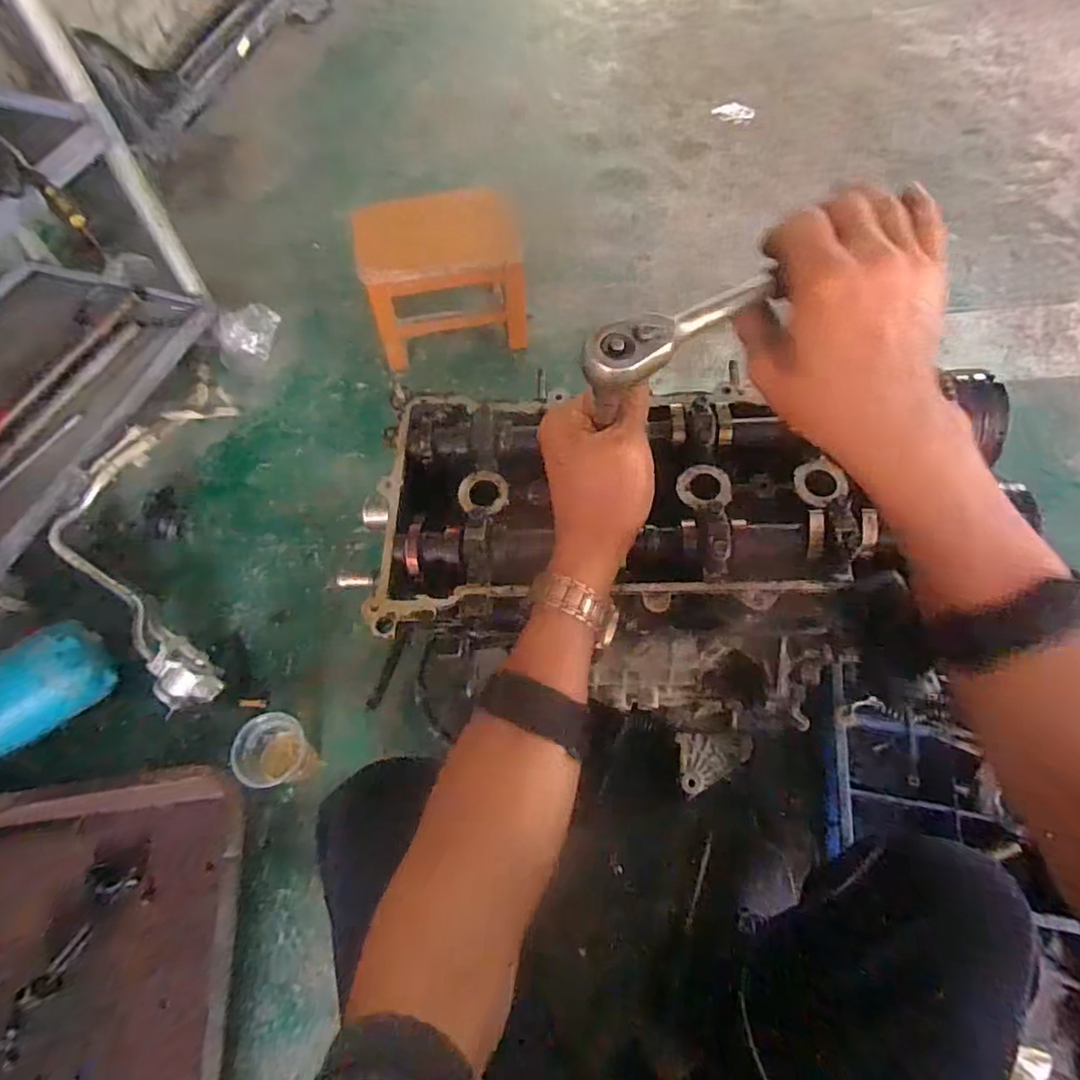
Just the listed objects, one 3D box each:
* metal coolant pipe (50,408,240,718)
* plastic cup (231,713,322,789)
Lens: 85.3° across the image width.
[{"bbox_3d":[-0.665,0.001,0.975,0.244,0.105,0.580,-12,62,-6],"label":"metal coolant pipe"},{"bbox_3d":[-0.364,0.298,0.818,0.082,0.113,0.086,-15,63,-8],"label":"plastic cup"}]

